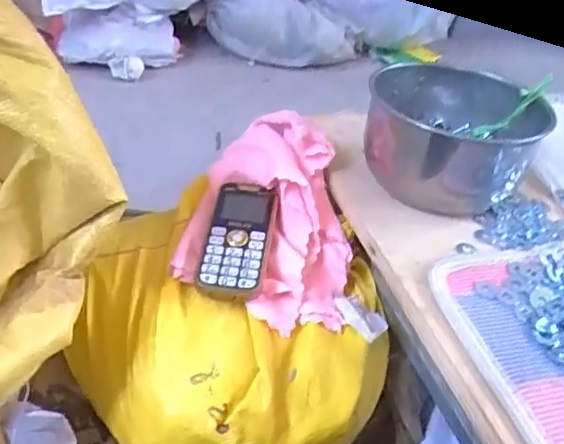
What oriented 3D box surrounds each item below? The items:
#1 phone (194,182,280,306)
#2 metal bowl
[{"bbox_3d":[-0.041,0.015,0.536,0.062,0.016,0.136,7,47,0],"label":"phone"},{"bbox_3d":[0.175,-0.089,0.593,0.168,0.087,0.168,4,40,-3],"label":"metal bowl"}]

